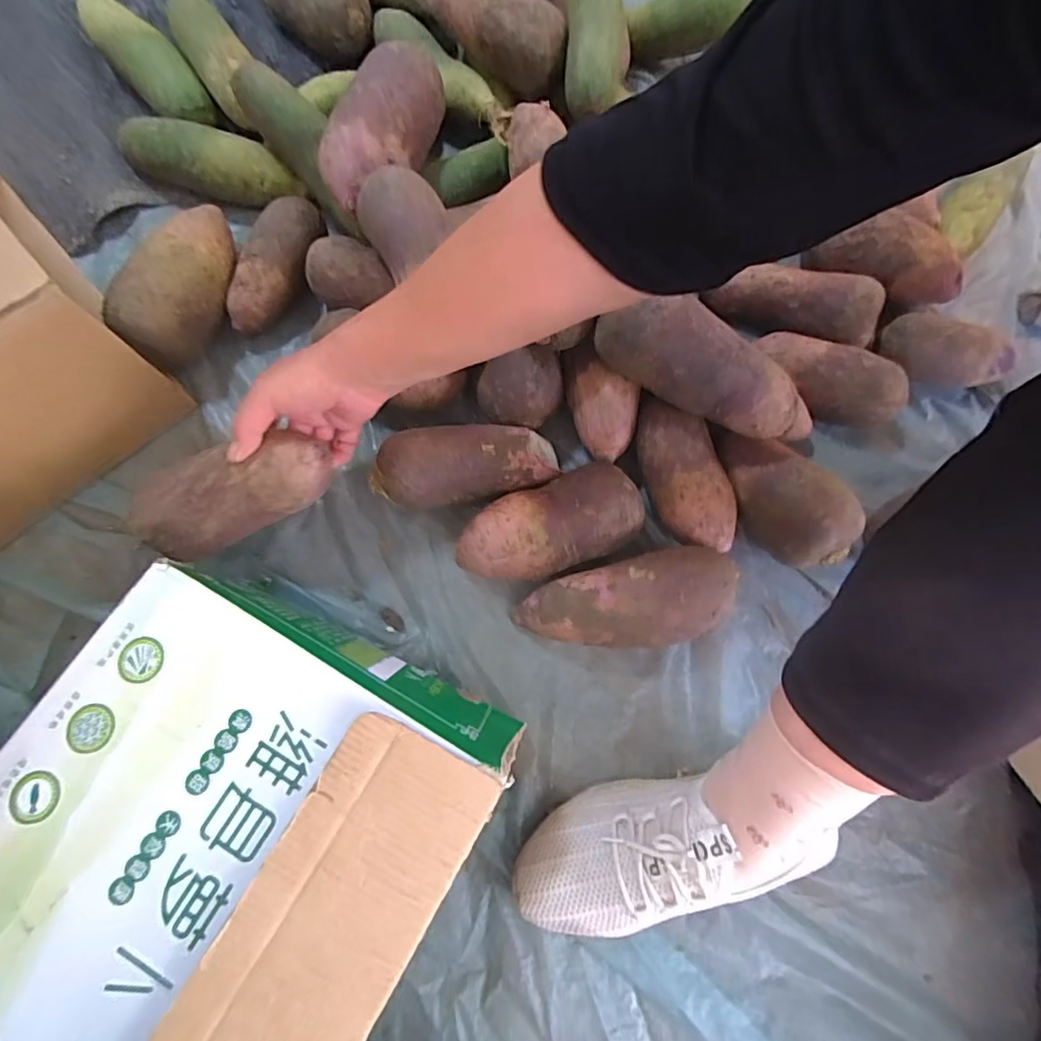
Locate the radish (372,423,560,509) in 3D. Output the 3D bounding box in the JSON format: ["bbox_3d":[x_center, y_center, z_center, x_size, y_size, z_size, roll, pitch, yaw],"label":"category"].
[{"bbox_3d":[-0.044,-0.049,0.461,0.154,0.070,0.066,-11,78,-3],"label":"radish"}]

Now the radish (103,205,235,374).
[{"bbox_3d":[-0.298,-0.217,0.495,0.067,0.076,0.152,26,79,5],"label":"radish"}]

